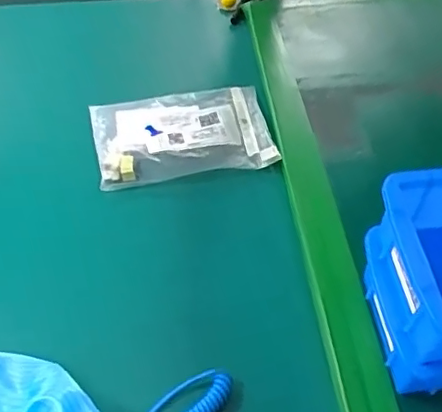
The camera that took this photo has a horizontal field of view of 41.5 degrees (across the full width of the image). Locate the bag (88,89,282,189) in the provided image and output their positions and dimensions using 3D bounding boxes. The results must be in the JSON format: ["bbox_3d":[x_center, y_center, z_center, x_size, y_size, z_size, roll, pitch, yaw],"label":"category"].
[{"bbox_3d":[-0.033,-0.060,0.484,0.140,0.016,0.084,-9,54,-9],"label":"bag"}]

